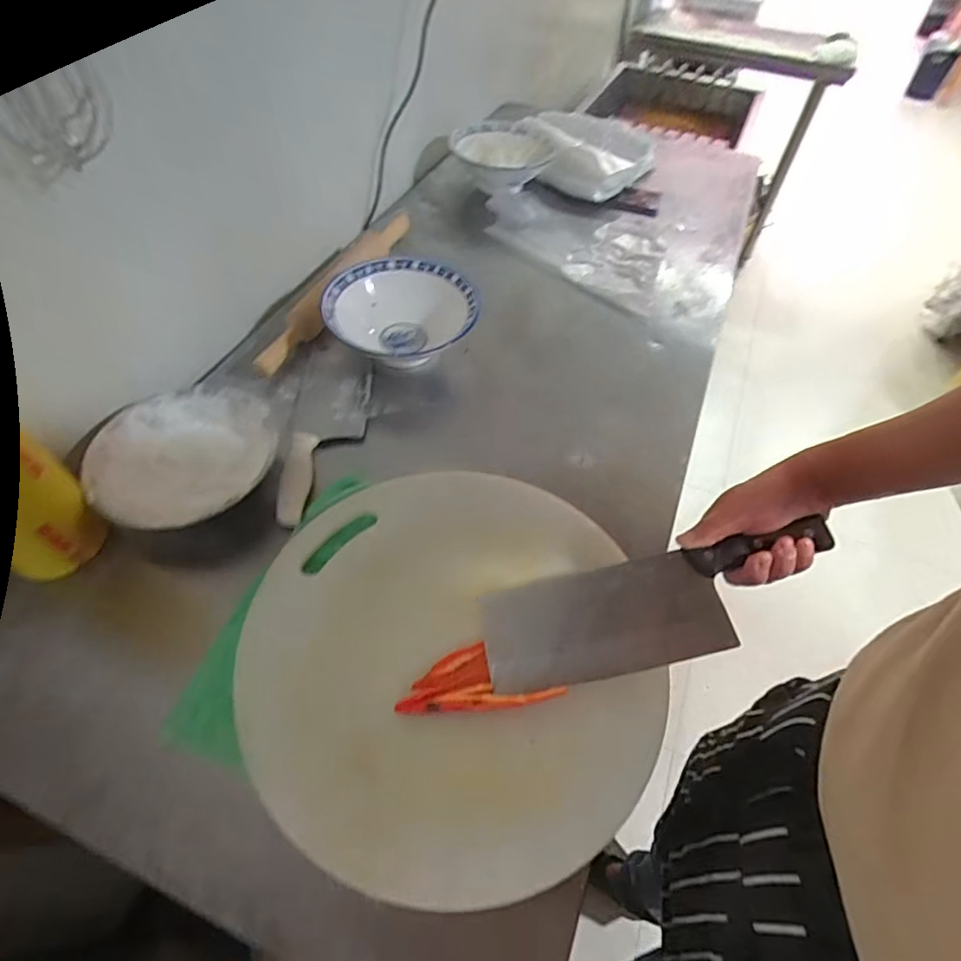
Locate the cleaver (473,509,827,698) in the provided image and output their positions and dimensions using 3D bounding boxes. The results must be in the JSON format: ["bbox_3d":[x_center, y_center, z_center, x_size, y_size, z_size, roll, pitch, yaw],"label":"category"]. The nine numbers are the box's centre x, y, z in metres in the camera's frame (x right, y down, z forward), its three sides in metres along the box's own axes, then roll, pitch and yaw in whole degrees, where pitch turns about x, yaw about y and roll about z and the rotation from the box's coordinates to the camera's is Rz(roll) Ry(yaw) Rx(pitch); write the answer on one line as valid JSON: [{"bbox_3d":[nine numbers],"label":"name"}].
[{"bbox_3d":[0.153,0.105,0.468,0.304,0.019,0.095,-18,53,5],"label":"cleaver"}]

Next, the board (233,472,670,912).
[{"bbox_3d":[-0.031,0.141,0.480,0.335,0.037,0.362,3,51,-4],"label":"board"}]

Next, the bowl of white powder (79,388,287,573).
[{"bbox_3d":[-0.305,-0.002,0.588,0.178,0.093,0.178,1,53,-2],"label":"bowl of white powder"}]

